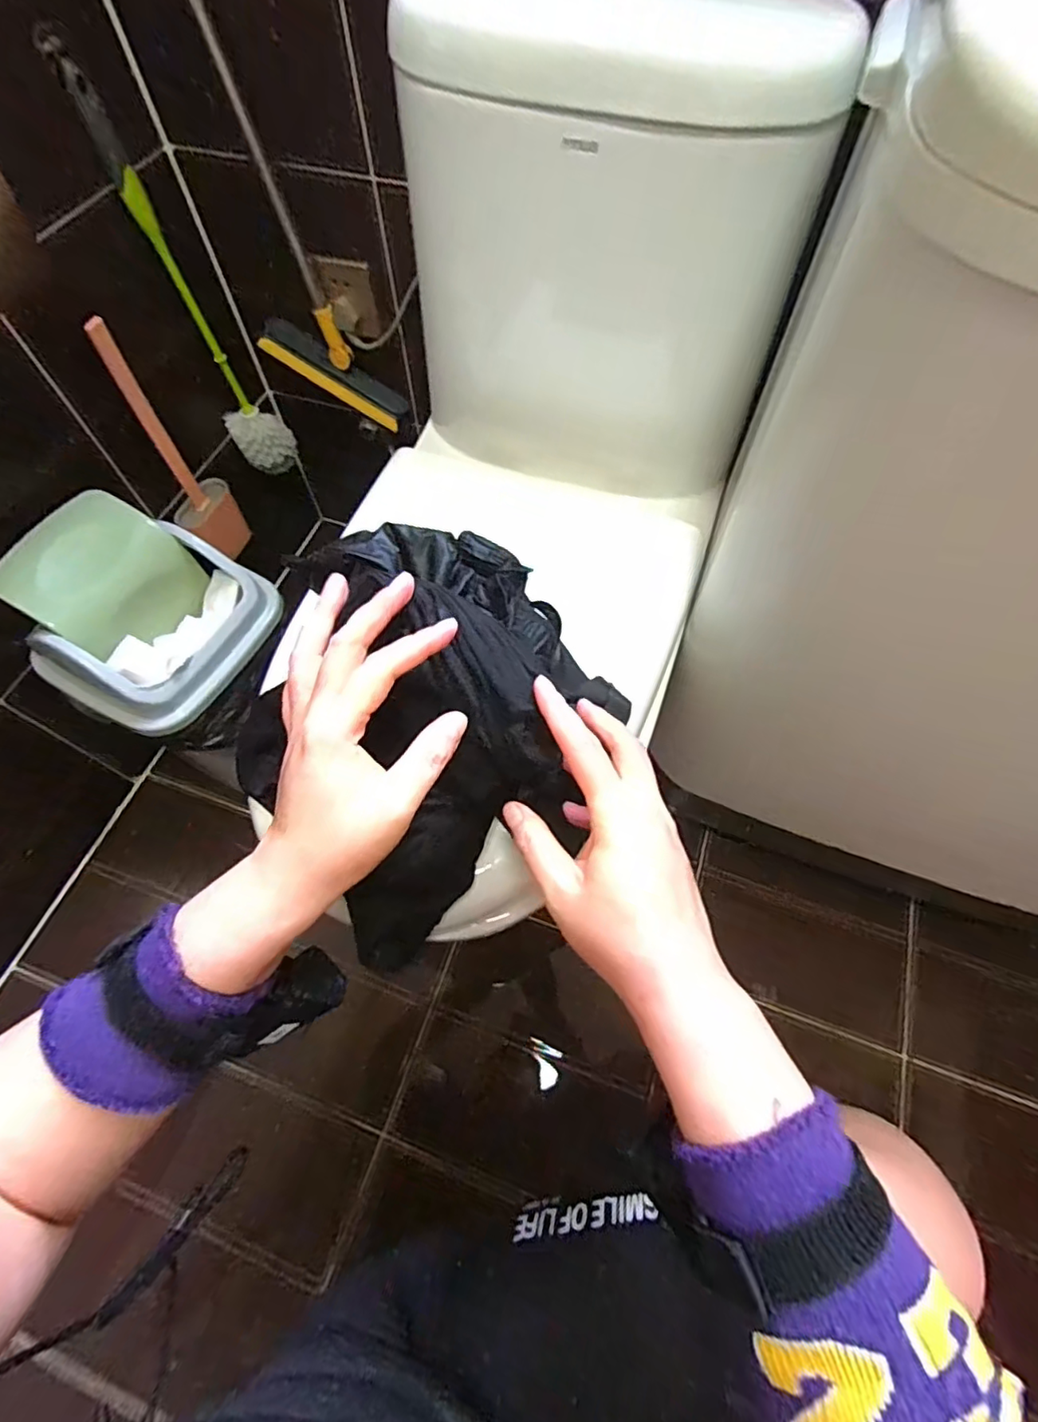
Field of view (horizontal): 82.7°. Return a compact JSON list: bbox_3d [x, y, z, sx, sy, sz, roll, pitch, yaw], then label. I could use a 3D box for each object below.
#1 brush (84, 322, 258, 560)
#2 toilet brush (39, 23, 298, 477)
[{"bbox_3d":[-0.428,-0.318,0.732,0.076,0.331,0.057,-31,68,-16],"label":"brush"},{"bbox_3d":[-0.381,-0.491,0.722,0.079,0.445,0.068,-22,66,-12],"label":"toilet brush"}]

